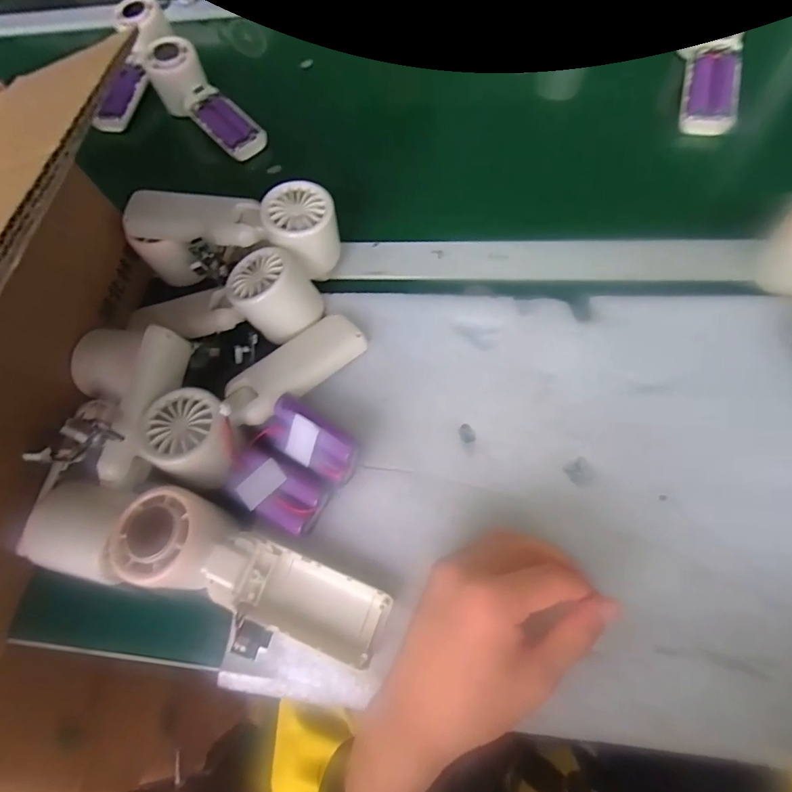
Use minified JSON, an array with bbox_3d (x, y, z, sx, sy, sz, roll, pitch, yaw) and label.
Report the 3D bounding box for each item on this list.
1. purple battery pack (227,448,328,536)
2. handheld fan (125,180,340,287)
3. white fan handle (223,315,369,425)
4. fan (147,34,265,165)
[{"bbox_3d":[-0.078,0.063,0.295,0.061,0.017,0.032,25,72,18],"label":"purple battery pack"},{"bbox_3d":[-0.132,-0.126,0.364,0.169,0.057,0.060,-1,66,8],"label":"handheld fan"},{"bbox_3d":[-0.072,-0.021,0.328,0.108,0.018,0.035,-39,67,-9],"label":"white fan handle"},{"bbox_3d":[-0.202,-0.313,0.491,0.052,0.046,0.160,-41,82,-18],"label":"fan"}]

